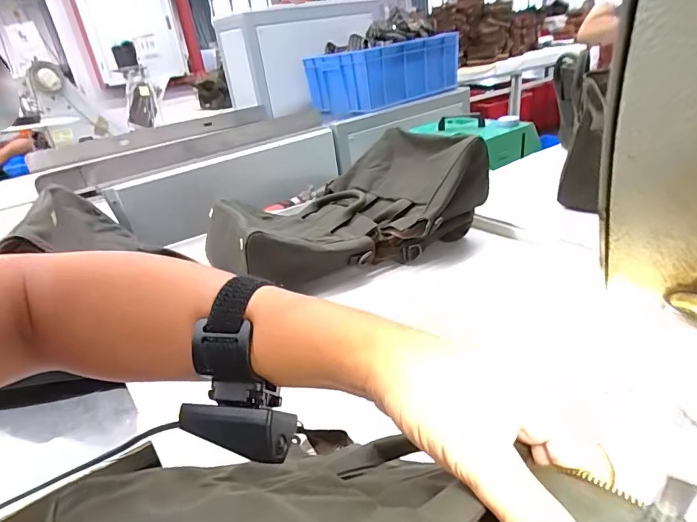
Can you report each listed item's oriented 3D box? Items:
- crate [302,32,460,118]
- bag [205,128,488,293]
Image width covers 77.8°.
[{"bbox_3d":[0.165,-0.759,1.720,0.350,0.195,0.662,20,38,41],"label":"crate"},{"bbox_3d":[-0.009,-0.095,0.712,0.393,0.128,0.299,-22,31,-25],"label":"bag"}]

